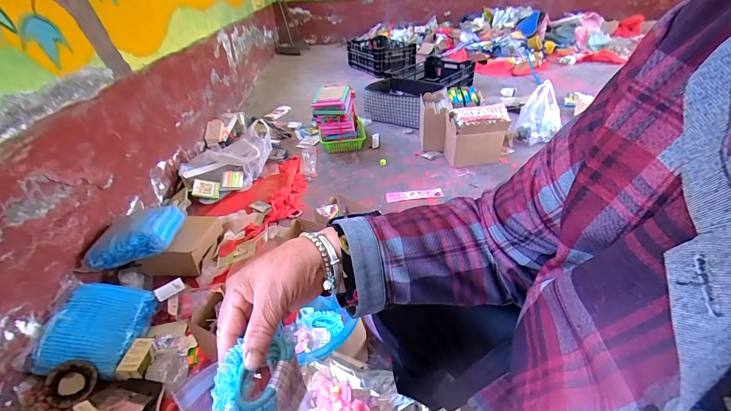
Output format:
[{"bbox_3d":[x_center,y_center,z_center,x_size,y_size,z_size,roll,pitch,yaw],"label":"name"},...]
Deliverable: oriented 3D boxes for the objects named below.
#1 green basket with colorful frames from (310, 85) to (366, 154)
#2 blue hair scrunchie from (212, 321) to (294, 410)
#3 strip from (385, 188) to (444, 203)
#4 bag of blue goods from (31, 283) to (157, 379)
[{"bbox_3d":[-0.138,-0.477,1.737,0.255,0.270,0.328,-2,36,0],"label":"green basket with colorful frames"},{"bbox_3d":[-0.085,0.133,0.252,0.014,0.056,0.075,-36,9,31],"label":"blue hair scrunchie"},{"bbox_3d":[0.203,-0.045,1.319,0.232,0.011,0.054,-5,36,-4],"label":"strip"},{"bbox_3d":[-0.670,0.300,0.795,0.185,0.079,0.207,-2,36,1],"label":"bag of blue goods"}]

